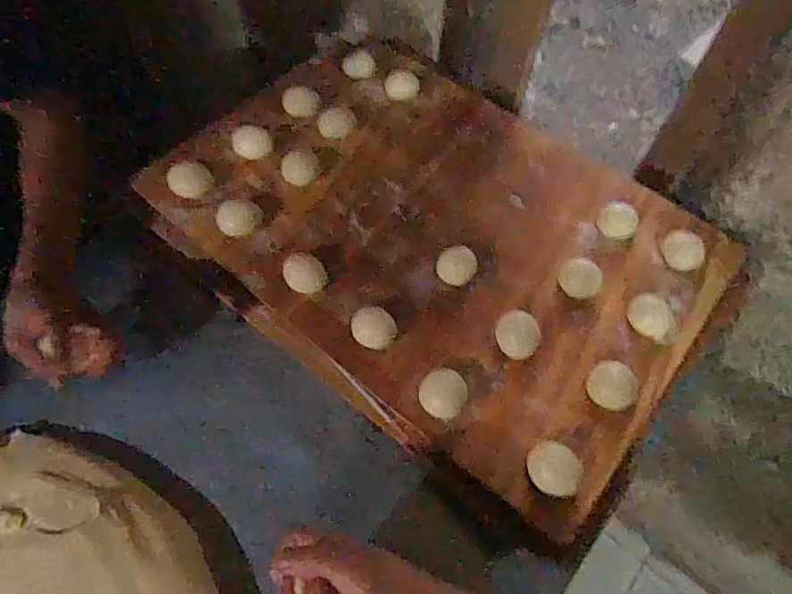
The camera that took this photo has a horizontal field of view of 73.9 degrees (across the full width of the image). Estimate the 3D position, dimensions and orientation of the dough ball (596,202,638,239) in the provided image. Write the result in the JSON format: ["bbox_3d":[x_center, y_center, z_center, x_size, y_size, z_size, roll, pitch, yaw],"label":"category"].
[{"bbox_3d":[0.262,-0.089,0.624,0.043,0.014,0.052,30,62,15],"label":"dough ball"}]

